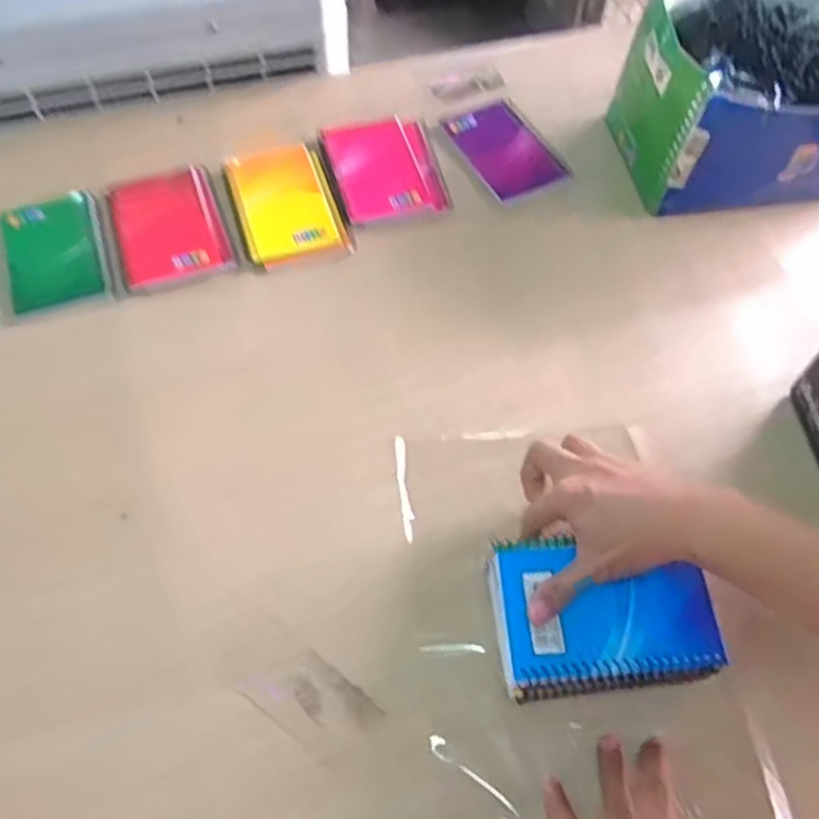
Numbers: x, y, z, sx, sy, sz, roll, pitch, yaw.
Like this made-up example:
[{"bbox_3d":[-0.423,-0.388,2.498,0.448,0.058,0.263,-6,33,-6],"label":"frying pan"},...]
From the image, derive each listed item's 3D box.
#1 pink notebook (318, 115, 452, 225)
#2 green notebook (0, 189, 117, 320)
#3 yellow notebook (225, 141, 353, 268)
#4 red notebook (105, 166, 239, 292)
[{"bbox_3d":[-0.025,-0.236,0.741,0.102,0.012,0.133,-10,58,-9],"label":"pink notebook"},{"bbox_3d":[-0.317,-0.141,0.687,0.083,0.013,0.146,-17,59,-13],"label":"green notebook"},{"bbox_3d":[-0.116,-0.192,0.717,0.090,0.020,0.134,-16,59,-12],"label":"yellow notebook"},{"bbox_3d":[-0.218,-0.167,0.699,0.092,0.016,0.124,-17,59,-13],"label":"red notebook"}]

